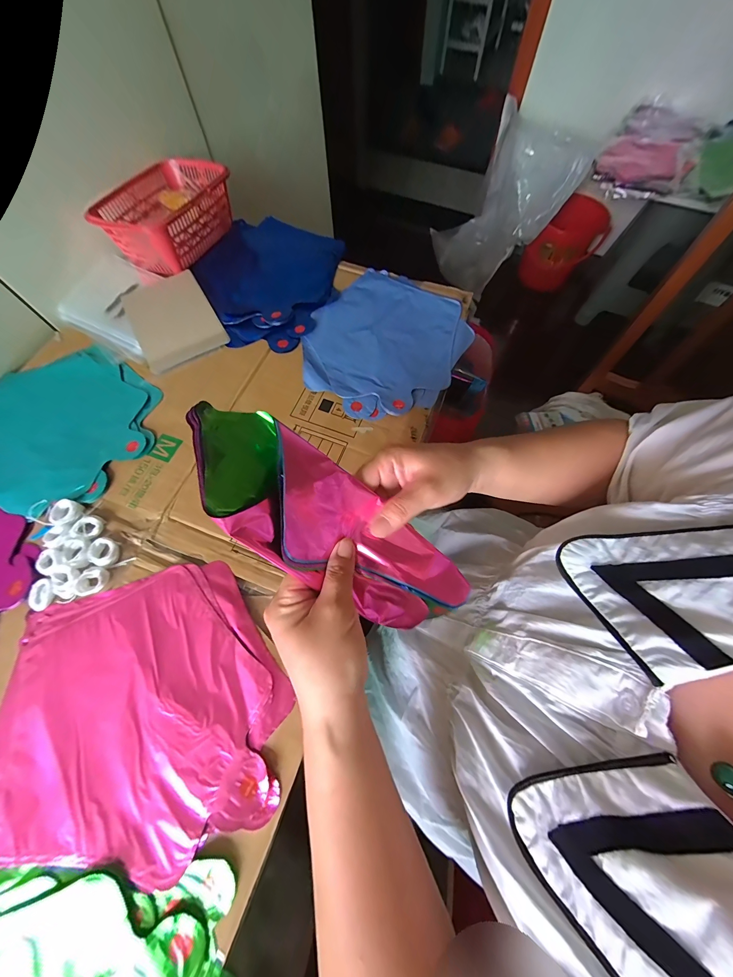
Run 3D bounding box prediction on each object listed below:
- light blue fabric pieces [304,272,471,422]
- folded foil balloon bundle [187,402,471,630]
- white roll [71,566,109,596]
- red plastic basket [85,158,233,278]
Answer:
[{"bbox_3d":[0.027,-0.213,0.451,0.214,0.014,0.248,34,73,14],"label":"light blue fabric pieces"},{"bbox_3d":[-0.026,0.030,0.237,0.230,0.039,0.082,39,72,-17],"label":"folded foil balloon bundle"},{"bbox_3d":[-0.283,0.096,0.321,0.026,0.009,0.030,25,71,11],"label":"white roll"},{"bbox_3d":[-0.324,-0.449,0.512,0.144,0.076,0.210,23,71,11],"label":"red plastic basket"}]

